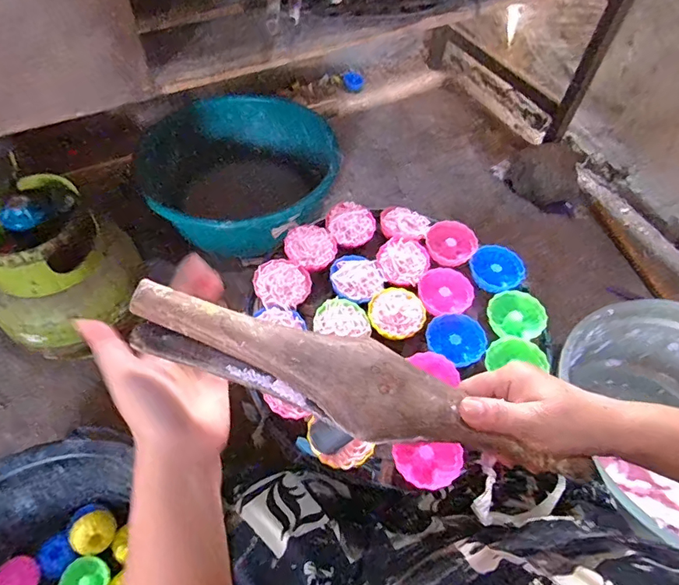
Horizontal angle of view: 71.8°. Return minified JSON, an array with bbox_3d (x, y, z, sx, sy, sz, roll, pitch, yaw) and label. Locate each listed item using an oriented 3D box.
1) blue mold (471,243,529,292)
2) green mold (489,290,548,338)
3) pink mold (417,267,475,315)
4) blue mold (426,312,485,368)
[{"bbox_3d":[0.188,-0.023,0.566,0.063,0.031,0.061,19,57,10],"label":"blue mold"},{"bbox_3d":[0.198,0.027,0.528,0.059,0.031,0.055,23,57,13],"label":"green mold"},{"bbox_3d":[0.122,0.004,0.547,0.062,0.029,0.059,1,55,-2],"label":"pink mold"},{"bbox_3d":[0.126,0.049,0.506,0.057,0.018,0.061,1,55,-2],"label":"blue mold"}]

